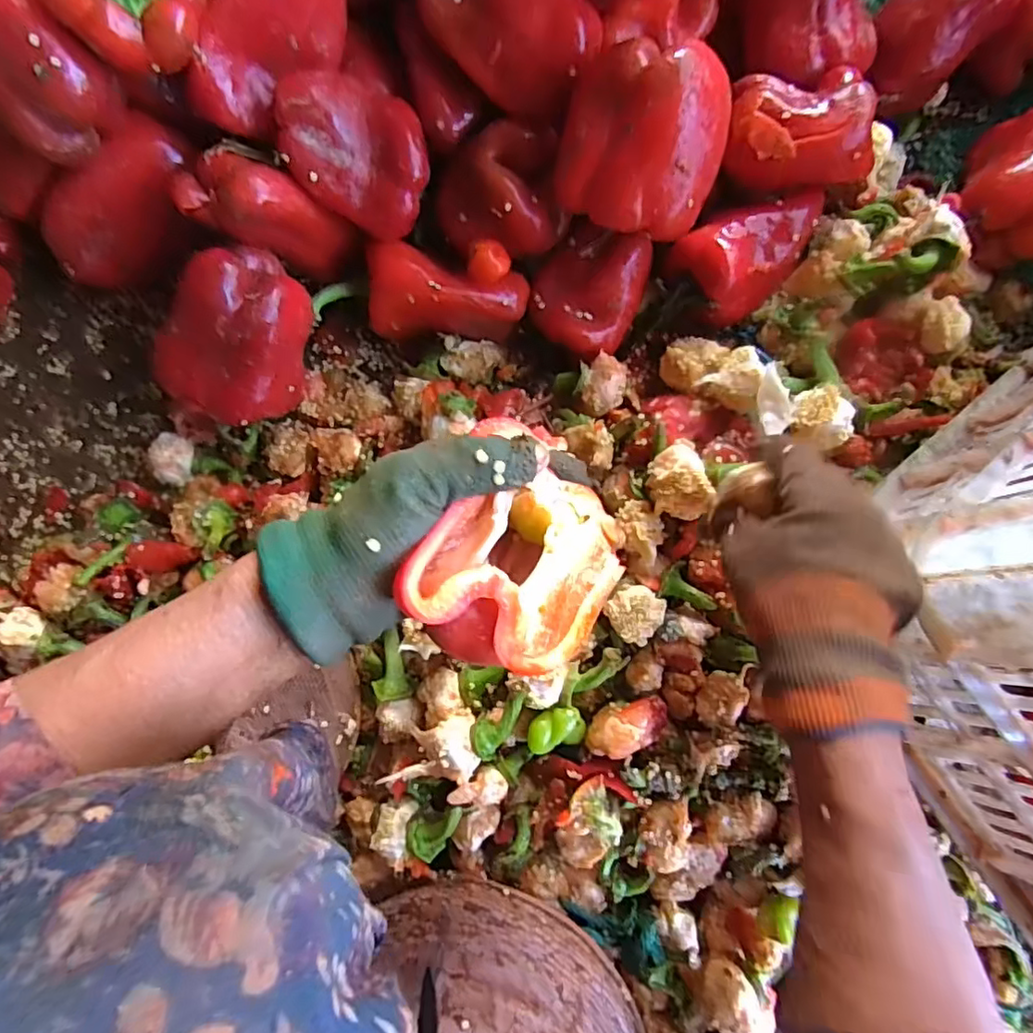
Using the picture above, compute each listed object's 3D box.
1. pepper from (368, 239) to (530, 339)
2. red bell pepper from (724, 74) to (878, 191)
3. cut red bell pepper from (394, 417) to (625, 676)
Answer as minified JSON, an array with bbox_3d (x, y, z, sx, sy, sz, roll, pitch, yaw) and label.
[{"bbox_3d":[-0.048,-0.148,0.419,0.104,0.046,0.048,11,89,-4],"label":"pepper"},{"bbox_3d":[0.174,-0.230,0.370,0.094,0.044,0.058,17,89,-3],"label":"red bell pepper"},{"bbox_3d":[0.003,0.015,0.271,0.079,0.059,0.100,24,88,-3],"label":"cut red bell pepper"}]

